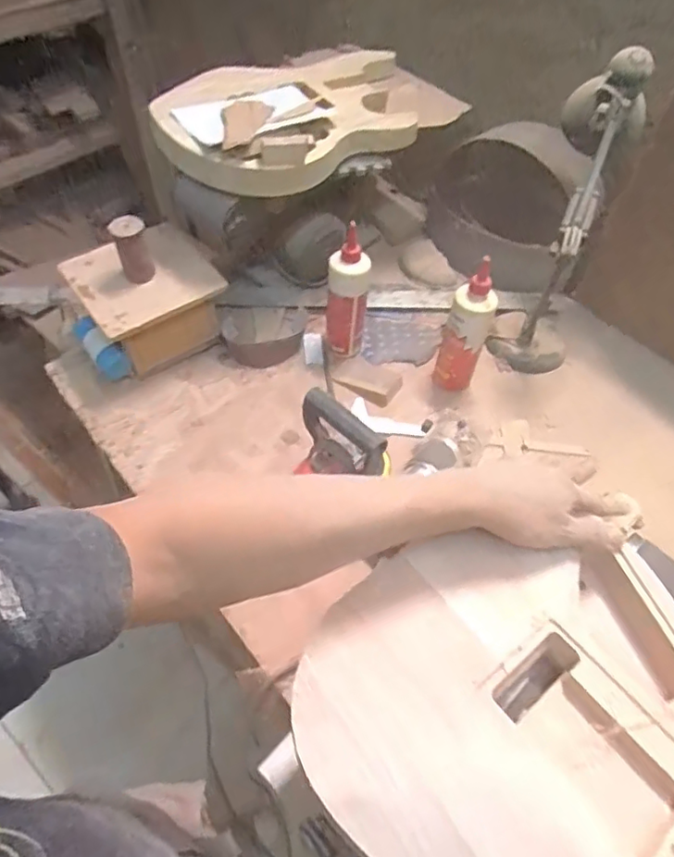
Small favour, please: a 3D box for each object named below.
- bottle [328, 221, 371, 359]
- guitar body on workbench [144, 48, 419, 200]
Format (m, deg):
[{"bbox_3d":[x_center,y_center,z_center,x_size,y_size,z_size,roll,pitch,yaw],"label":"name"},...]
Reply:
[{"bbox_3d":[0.017,-0.221,0.968,0.068,0.203,0.057,6,53,1],"label":"bottle"},{"bbox_3d":[-0.051,-0.522,0.951,0.501,0.062,0.315,-25,58,-21],"label":"guitar body on workbench"}]

